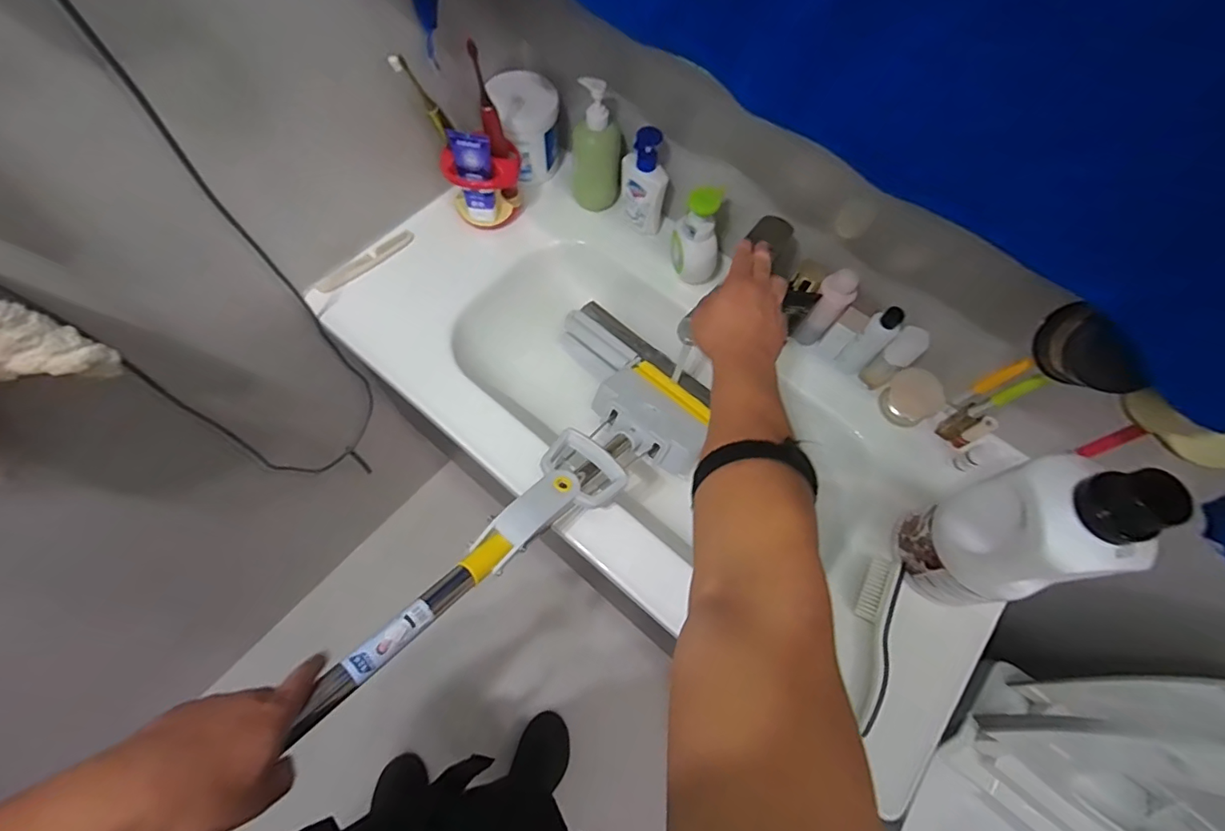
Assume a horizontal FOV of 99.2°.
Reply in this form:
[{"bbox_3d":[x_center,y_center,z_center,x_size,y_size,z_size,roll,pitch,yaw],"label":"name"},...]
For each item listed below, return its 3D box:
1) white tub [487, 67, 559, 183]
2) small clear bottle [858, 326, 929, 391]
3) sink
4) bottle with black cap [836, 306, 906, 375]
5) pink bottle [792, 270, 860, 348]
[{"bbox_3d":[-0.135,-0.456,0.836,0.096,0.130,0.113,-13,68,-9],"label":"white tub"},{"bbox_3d":[0.384,-0.075,0.715,0.027,0.118,0.036,-25,70,-13],"label":"small clear bottle"},{"bbox_3d":[0.064,-0.010,0.771,0.982,0.142,0.436,38,70,12],"label":"sink"},{"bbox_3d":[0.352,-0.099,0.716,0.028,0.128,0.036,-38,74,-17],"label":"bottle with black cap"},{"bbox_3d":[0.294,-0.146,0.722,0.042,0.137,0.035,33,69,10],"label":"pink bottle"}]

